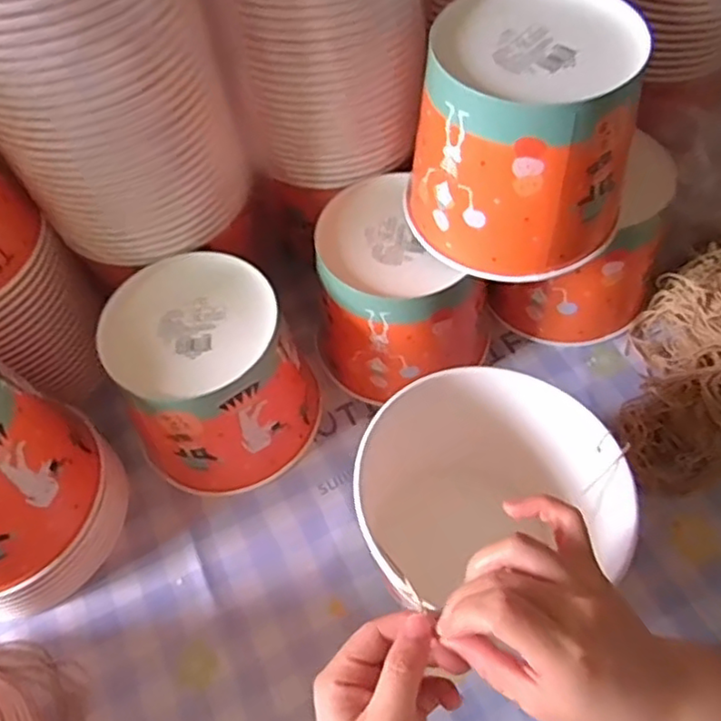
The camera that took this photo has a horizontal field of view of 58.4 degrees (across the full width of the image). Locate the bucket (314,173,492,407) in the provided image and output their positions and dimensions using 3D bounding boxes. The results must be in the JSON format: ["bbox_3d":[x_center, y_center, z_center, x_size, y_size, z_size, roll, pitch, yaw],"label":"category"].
[{"bbox_3d":[0.025,-0.051,0.552,0.126,0.134,0.135,-2,59,3],"label":"bucket"}]

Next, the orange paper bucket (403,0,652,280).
[{"bbox_3d":[0.111,-0.156,0.447,0.145,0.133,0.142,6,60,8],"label":"orange paper bucket"}]

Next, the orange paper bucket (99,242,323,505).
[{"bbox_3d":[-0.116,0.015,0.520,0.146,0.132,0.147,-29,62,-13],"label":"orange paper bucket"}]

